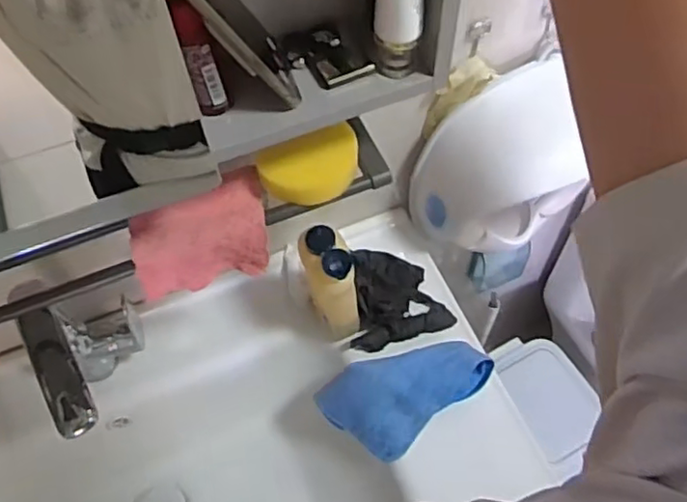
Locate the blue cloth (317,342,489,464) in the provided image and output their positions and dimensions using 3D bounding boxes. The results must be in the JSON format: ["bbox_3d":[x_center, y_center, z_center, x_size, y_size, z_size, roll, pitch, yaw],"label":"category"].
[{"bbox_3d":[0.073,0.165,0.767,0.196,0.036,0.121,-41,81,2],"label":"blue cloth"}]

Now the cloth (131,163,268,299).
[{"bbox_3d":[-0.140,-0.017,0.619,0.136,0.068,0.083,-20,60,-10],"label":"cloth"}]

